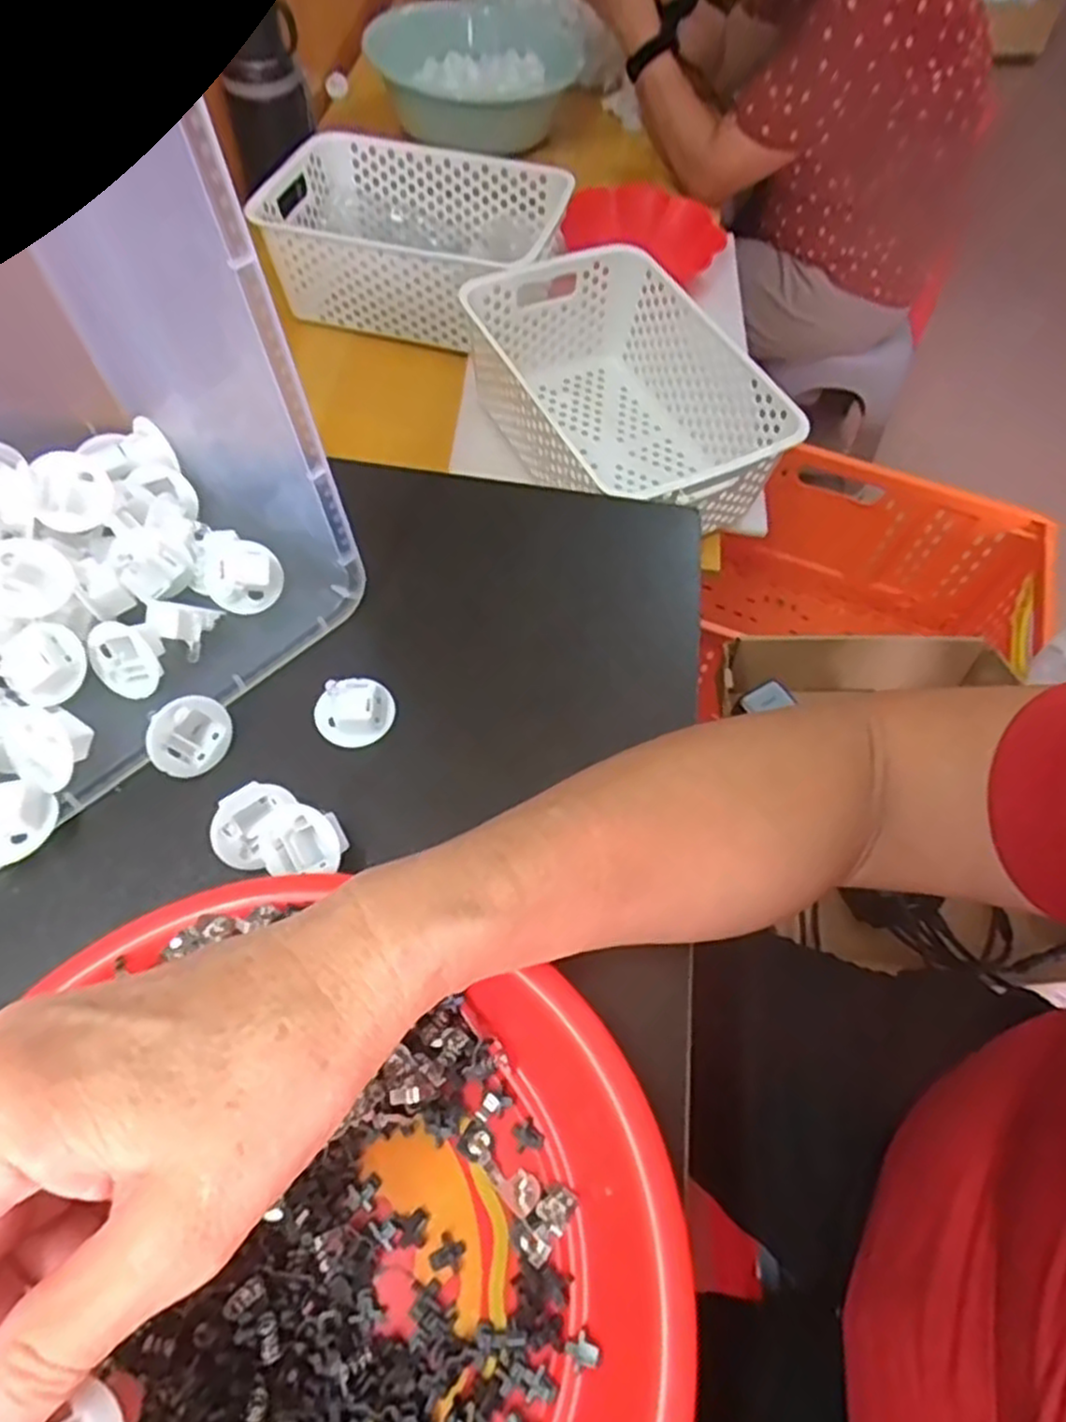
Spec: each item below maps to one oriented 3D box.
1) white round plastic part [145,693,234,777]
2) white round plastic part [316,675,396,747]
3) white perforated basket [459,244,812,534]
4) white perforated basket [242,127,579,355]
[{"bbox_3d":[-0.139,0.009,0.299,0.009,0.031,0.033,13,46,44],"label":"white round plastic part"},{"bbox_3d":[-0.075,-0.002,0.314,0.028,0.018,0.030,2,61,-3],"label":"white round plastic part"},{"bbox_3d":[0.077,-0.300,0.727,0.204,0.116,0.321,-22,65,-16],"label":"white perforated basket"},{"bbox_3d":[-0.137,-0.538,0.856,0.322,0.113,0.213,17,61,5],"label":"white perforated basket"}]

